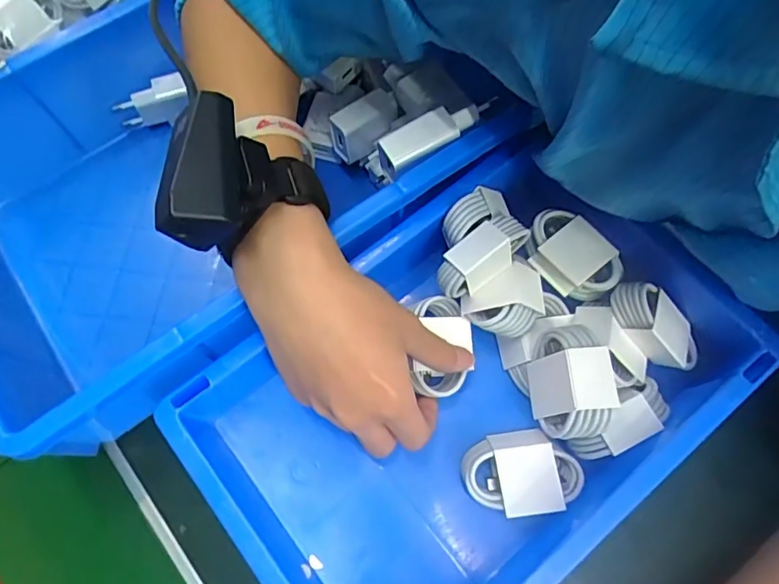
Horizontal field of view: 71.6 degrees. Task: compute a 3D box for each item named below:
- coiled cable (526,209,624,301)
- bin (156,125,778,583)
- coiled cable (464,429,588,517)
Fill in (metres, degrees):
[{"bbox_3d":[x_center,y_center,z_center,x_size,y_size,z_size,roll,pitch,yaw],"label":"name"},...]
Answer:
[{"bbox_3d":[0.122,-0.024,0.361,0.039,0.028,0.065,-43,75,-12],"label":"coiled cable"},{"bbox_3d":[0.044,0.065,0.338,0.318,0.070,0.212,-37,74,-10],"label":"bin"},{"bbox_3d":[0.080,0.110,0.332,0.067,0.021,0.048,-8,71,-1],"label":"coiled cable"}]

